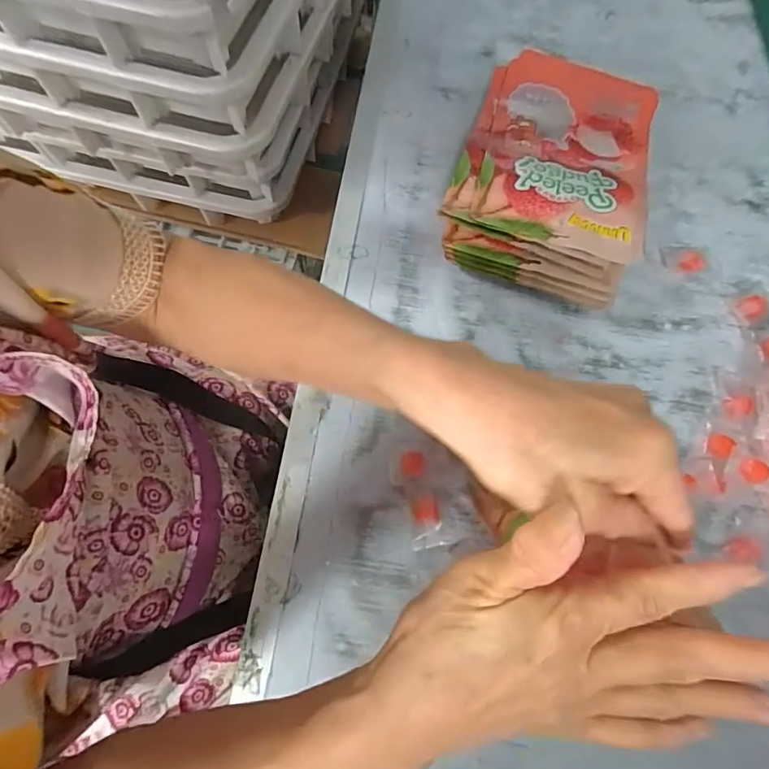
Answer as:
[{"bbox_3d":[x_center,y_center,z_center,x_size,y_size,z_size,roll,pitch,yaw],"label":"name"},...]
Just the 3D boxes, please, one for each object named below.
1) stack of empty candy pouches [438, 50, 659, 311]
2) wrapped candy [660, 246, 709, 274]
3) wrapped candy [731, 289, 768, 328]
[{"bbox_3d":[0.168,-0.219,0.472,0.178,0.050,0.295,17,71,5],"label":"stack of empty candy pouches"},{"bbox_3d":[0.298,-0.126,0.465,0.041,0.009,0.031,-1,71,-1],"label":"wrapped candy"},{"bbox_3d":[0.356,-0.074,0.448,0.045,0.009,0.032,-25,73,-9],"label":"wrapped candy"}]

